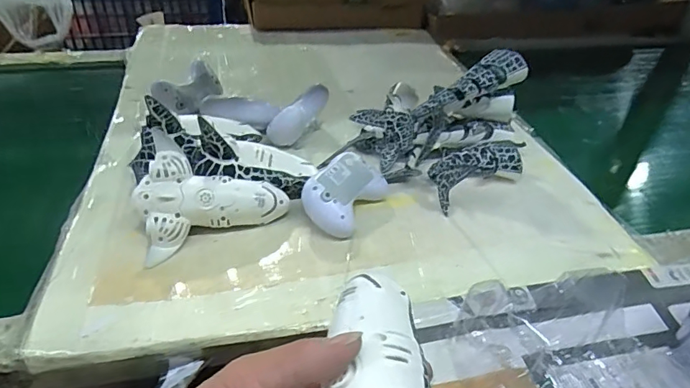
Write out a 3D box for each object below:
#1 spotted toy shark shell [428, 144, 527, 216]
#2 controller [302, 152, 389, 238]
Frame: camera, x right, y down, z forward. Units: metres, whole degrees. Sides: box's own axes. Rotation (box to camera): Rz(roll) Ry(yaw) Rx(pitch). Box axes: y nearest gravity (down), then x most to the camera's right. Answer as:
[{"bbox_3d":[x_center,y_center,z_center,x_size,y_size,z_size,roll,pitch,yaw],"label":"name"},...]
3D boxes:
[{"bbox_3d":[0.160,-0.031,0.601,0.134,0.053,0.067,-17,42,-25],"label":"spotted toy shark shell"},{"bbox_3d":[-0.001,-0.003,0.550,0.066,0.055,0.105,22,41,22],"label":"controller"}]

